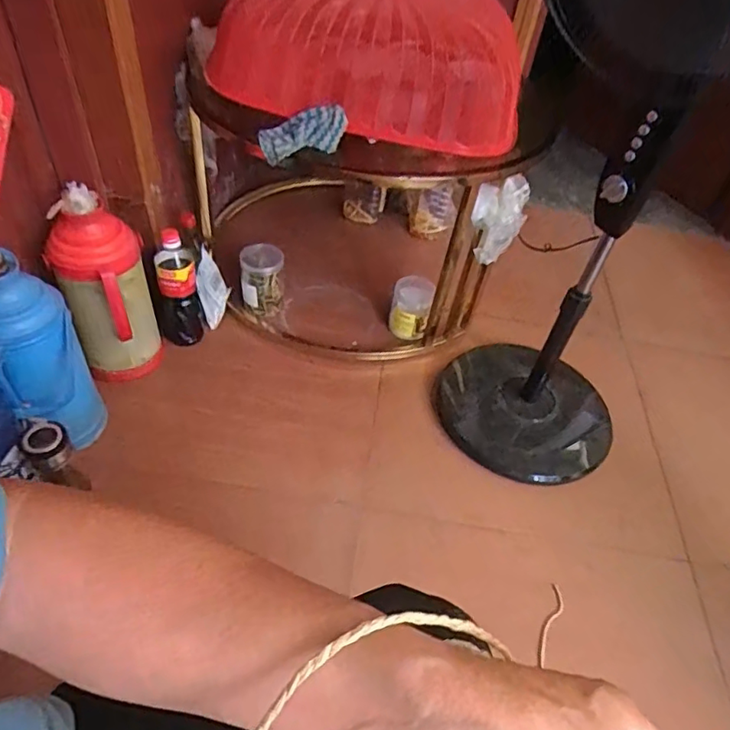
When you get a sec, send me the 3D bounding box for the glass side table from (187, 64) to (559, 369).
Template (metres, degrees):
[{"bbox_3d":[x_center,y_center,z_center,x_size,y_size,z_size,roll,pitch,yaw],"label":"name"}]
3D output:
[{"bbox_3d":[-0.055,-0.382,1.347,0.807,0.556,0.652,27,49,16],"label":"glass side table"}]

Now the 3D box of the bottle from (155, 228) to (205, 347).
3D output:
[{"bbox_3d":[-0.386,-0.142,1.142,0.087,0.264,0.078,-7,48,-15],"label":"bottle"}]

